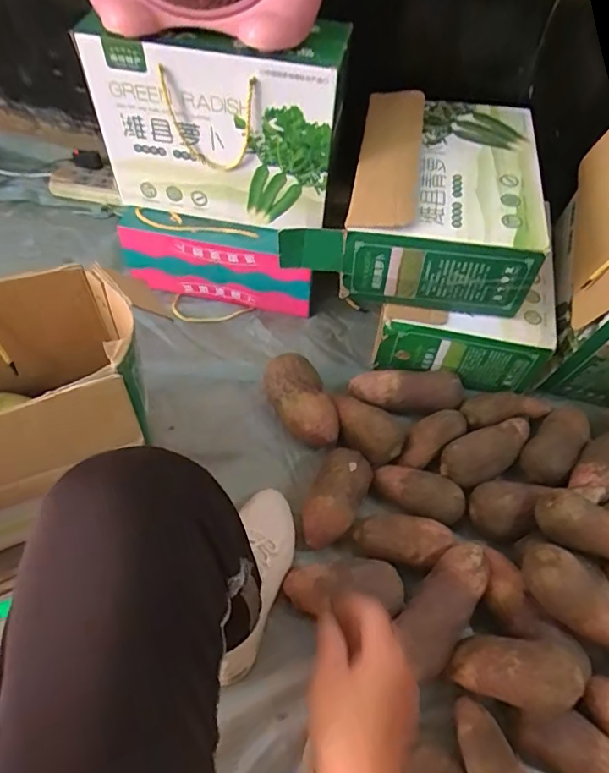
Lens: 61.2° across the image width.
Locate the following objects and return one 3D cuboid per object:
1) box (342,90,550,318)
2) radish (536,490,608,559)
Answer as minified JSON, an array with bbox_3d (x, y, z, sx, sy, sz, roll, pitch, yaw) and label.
[{"bbox_3d":[0.214,-0.303,0.816,0.262,0.134,0.354,9,57,3],"label":"box"},{"bbox_3d":[0.381,0.190,0.662,0.162,0.064,0.068,24,60,13],"label":"radish"}]

